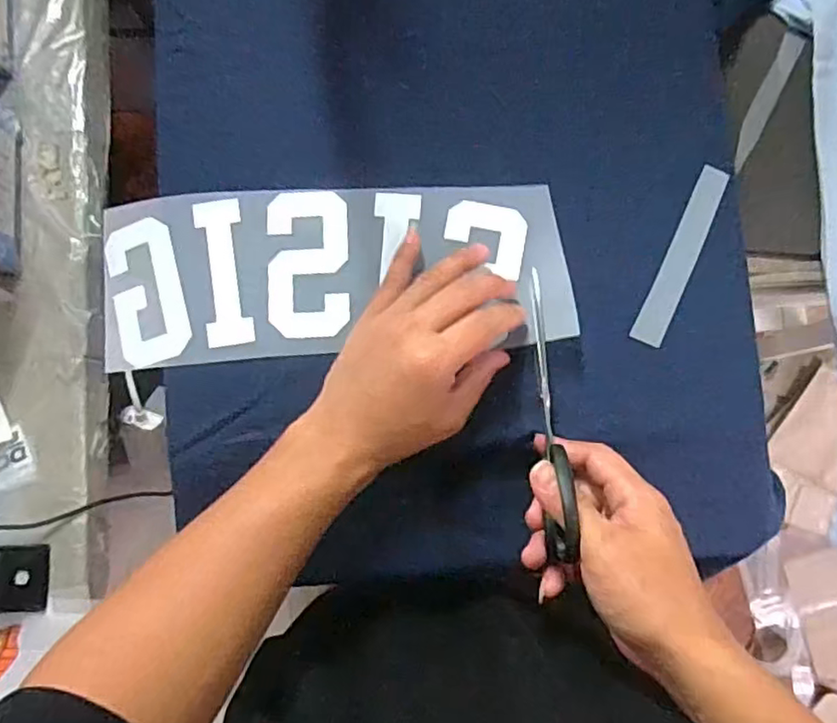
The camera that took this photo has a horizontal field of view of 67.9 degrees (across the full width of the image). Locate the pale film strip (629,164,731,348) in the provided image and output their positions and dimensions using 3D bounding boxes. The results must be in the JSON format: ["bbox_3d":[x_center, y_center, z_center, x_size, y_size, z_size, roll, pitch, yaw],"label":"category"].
[{"bbox_3d":[0.181,-0.072,0.425,0.020,0.004,0.130,24,86,4],"label":"pale film strip"}]

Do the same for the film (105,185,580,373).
[{"bbox_3d":[-0.061,-0.062,0.427,0.316,0.019,0.118,-3,81,1],"label":"film"}]

